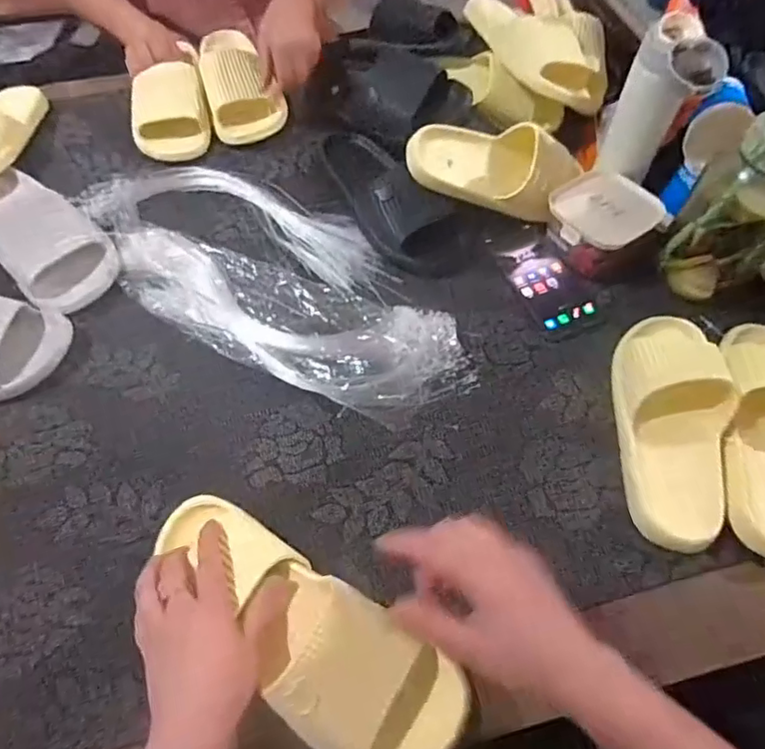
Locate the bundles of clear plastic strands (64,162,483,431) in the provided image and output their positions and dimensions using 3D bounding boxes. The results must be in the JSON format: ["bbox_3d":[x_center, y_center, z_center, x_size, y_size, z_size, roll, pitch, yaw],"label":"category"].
[{"bbox_3d":[-0.137,-0.124,0.668,0.523,0.022,0.223,30,65,17],"label":"bundles of clear plastic strands"}]

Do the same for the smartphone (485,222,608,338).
[{"bbox_3d":[0.194,-0.119,0.672,0.083,0.008,0.160,-19,61,-10],"label":"smartphone"}]

